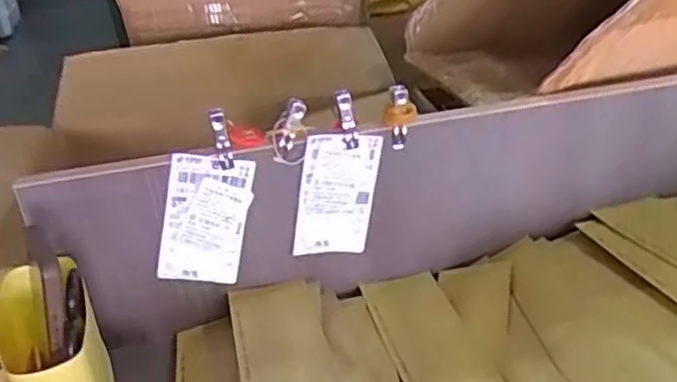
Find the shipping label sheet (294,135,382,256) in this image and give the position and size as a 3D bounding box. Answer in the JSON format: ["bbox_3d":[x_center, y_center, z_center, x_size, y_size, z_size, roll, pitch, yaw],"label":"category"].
[{"bbox_3d":[-0.001,0.007,0.650,0.074,0.130,0.008,1,28,-16],"label":"shipping label sheet"}]

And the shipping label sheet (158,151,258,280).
[{"bbox_3d":[-0.126,0.029,0.631,0.077,0.130,0.009,7,24,-14],"label":"shipping label sheet"}]

